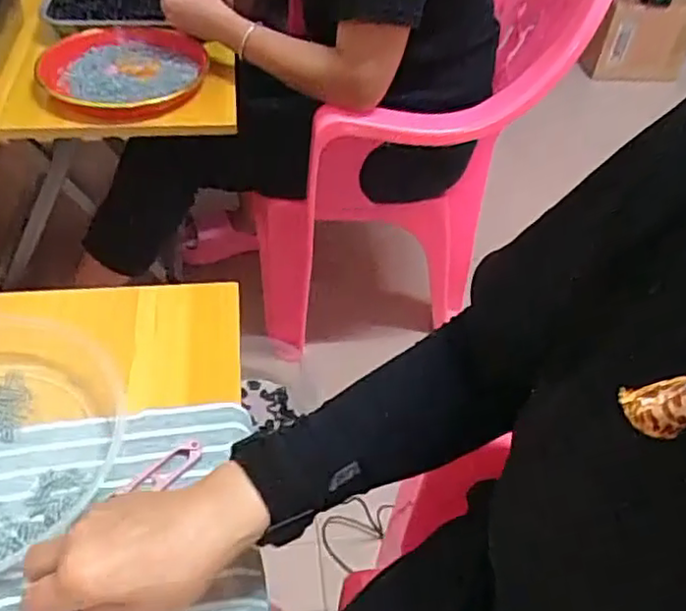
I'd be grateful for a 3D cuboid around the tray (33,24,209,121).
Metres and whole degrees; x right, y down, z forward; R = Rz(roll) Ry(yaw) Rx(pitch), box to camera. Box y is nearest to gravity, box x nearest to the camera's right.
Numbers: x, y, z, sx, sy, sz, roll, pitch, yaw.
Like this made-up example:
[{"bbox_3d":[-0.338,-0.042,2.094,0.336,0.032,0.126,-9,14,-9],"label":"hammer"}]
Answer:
[{"bbox_3d":[-0.301,-0.310,0.896,0.217,0.043,0.212,2,46,-3],"label":"tray"}]

